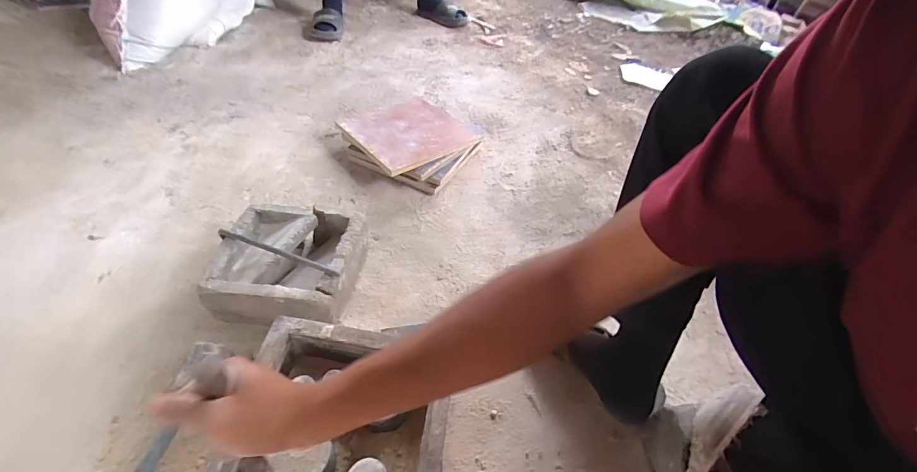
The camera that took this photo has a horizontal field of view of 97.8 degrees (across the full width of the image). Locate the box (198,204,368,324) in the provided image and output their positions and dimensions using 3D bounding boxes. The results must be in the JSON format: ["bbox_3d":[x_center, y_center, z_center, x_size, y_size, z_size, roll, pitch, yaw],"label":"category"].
[{"bbox_3d":[-0.284,0.048,0.693,0.217,0.095,0.194,4,49,-1],"label":"box"}]

